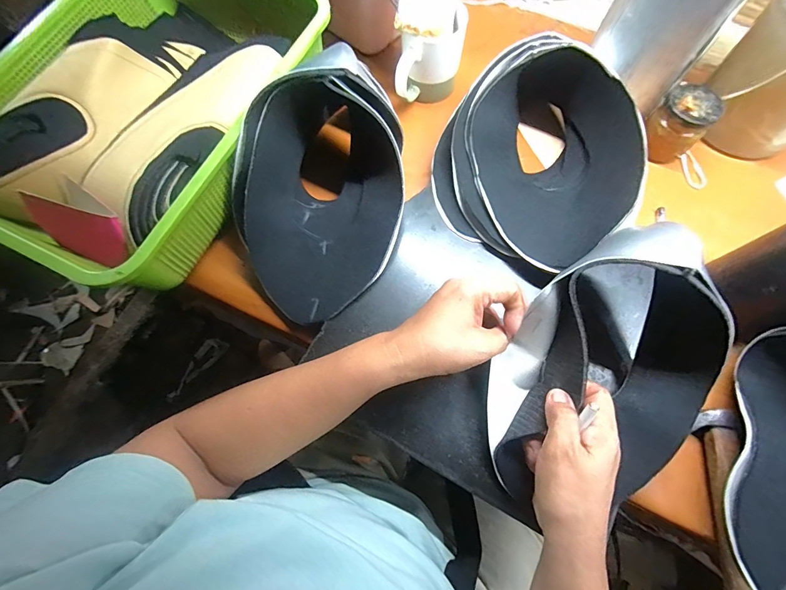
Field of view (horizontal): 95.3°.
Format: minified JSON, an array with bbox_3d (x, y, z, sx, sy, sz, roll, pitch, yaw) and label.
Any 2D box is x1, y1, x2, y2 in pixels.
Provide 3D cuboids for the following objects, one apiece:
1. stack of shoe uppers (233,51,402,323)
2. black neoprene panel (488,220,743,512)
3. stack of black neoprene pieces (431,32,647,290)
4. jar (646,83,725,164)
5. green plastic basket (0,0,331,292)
[{"bbox_3d":[-0.069,-0.107,0.364,0.175,0.111,0.223,39,76,13],"label":"stack of shoe uppers"},{"bbox_3d":[0.177,0.071,0.293,0.162,0.124,0.220,30,74,11],"label":"black neoprene panel"},{"bbox_3d":[0.152,-0.169,0.401,0.192,0.090,0.299,12,72,5],"label":"stack of black neoprene pieces"},{"bbox_3d":[0.343,-0.207,0.432,0.060,0.068,0.055,0,71,1],"label":"jar"},{"bbox_3d":[-0.283,-0.218,0.419,0.296,0.097,0.401,25,73,9],"label":"green plastic basket"}]

